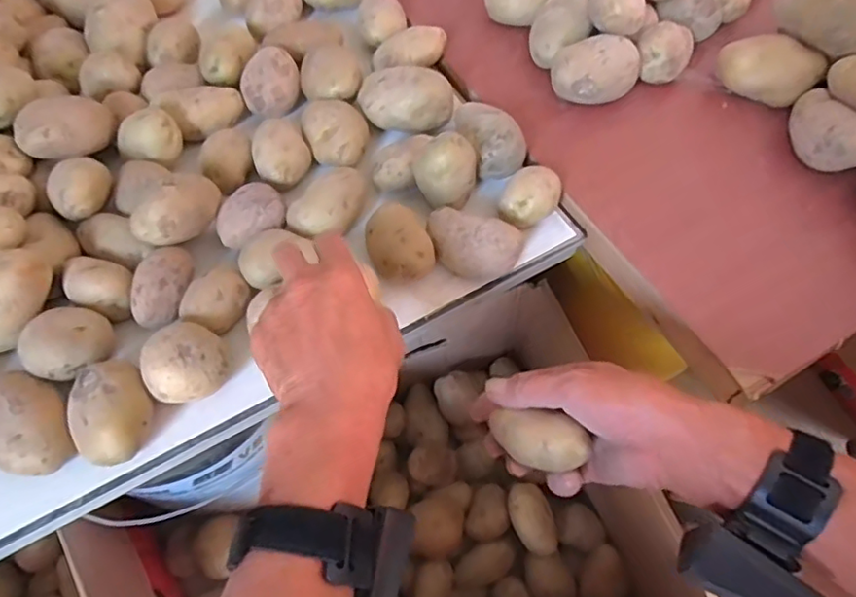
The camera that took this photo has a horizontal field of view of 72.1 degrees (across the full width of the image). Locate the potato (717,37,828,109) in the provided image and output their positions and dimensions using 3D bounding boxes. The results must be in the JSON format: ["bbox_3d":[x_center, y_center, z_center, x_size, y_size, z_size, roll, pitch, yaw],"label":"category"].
[{"bbox_3d":[0.323,-0.217,0.563,0.087,0.052,0.038,38,69,16],"label":"potato"}]

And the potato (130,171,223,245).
[{"bbox_3d":[-0.204,-0.075,0.481,0.039,0.045,0.075,36,69,15],"label":"potato"}]

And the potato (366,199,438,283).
[{"bbox_3d":[-0.025,-0.046,0.492,0.049,0.032,0.069,-21,66,-11],"label":"potato"}]

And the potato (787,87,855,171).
[{"bbox_3d":[0.351,-0.152,0.522,0.036,0.049,0.085,-14,65,-8],"label":"potato"}]

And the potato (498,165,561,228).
[{"bbox_3d":[0.089,-0.088,0.516,0.054,0.032,0.044,-39,71,-18],"label":"potato"}]

